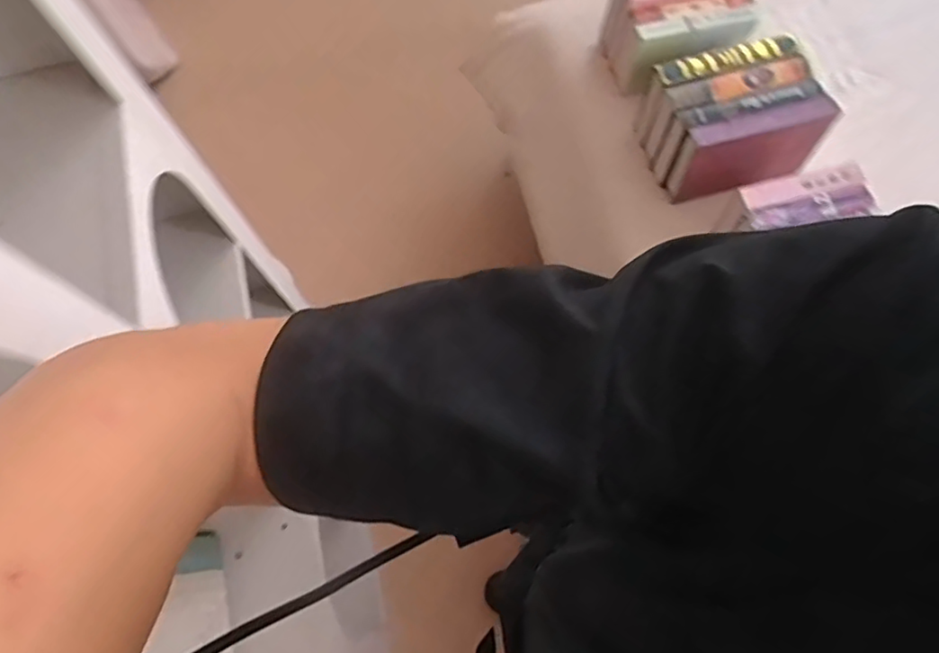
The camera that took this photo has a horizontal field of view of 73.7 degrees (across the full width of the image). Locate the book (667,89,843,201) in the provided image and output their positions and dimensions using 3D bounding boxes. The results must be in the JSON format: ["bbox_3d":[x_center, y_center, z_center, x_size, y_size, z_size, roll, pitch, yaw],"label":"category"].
[{"bbox_3d":[0.511,-0.328,1.161,0.269,0.197,0.051,-13,71,-3],"label":"book"}]

